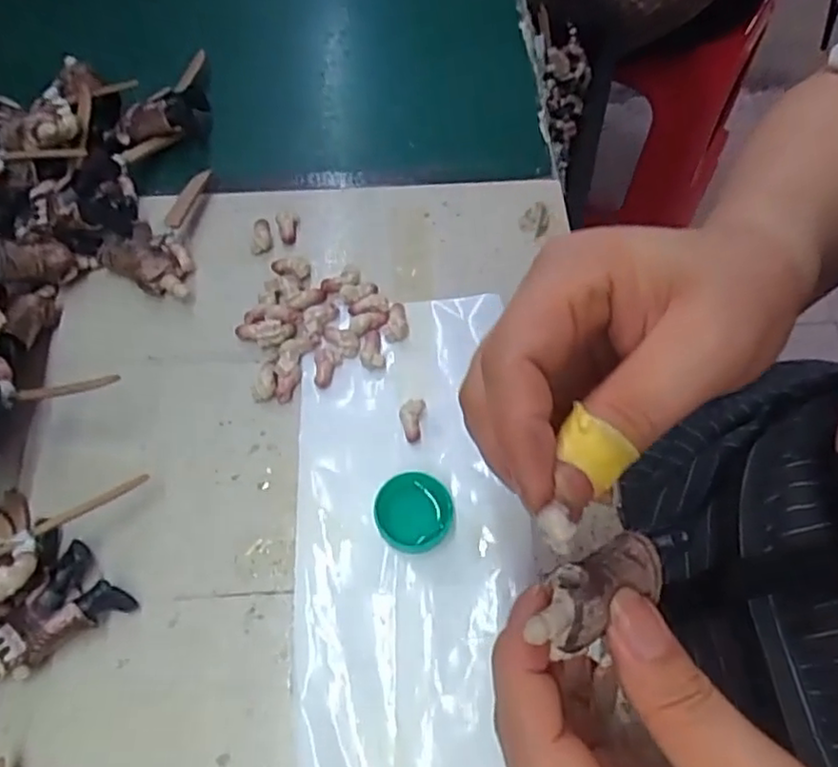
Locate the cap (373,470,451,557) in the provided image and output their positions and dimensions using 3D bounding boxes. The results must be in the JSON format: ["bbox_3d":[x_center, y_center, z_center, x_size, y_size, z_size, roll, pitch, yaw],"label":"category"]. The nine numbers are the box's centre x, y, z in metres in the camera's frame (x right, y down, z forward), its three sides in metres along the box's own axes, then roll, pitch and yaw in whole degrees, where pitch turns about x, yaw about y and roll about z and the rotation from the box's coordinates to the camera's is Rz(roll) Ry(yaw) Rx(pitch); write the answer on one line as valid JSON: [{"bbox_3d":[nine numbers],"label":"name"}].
[{"bbox_3d":[-0.002,0.055,0.280,0.032,0.011,0.032,1,65,-1],"label":"cap"}]

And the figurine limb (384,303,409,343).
[{"bbox_3d":[-0.011,-0.030,0.320,0.012,0.010,0.019,0,65,-2],"label":"figurine limb"}]

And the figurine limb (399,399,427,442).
[{"bbox_3d":[-0.004,0.017,0.299,0.011,0.010,0.019,11,65,3],"label":"figurine limb"}]

